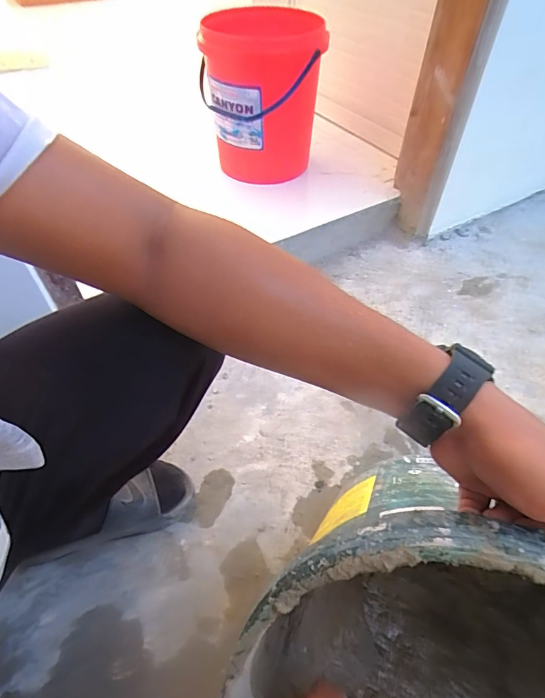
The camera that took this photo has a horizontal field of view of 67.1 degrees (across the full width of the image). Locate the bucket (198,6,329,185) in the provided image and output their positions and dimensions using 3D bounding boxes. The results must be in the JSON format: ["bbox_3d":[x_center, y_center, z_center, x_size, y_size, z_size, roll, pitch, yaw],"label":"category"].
[{"bbox_3d":[-0.031,-0.581,0.986,0.271,0.330,0.285,-3,51,-3],"label":"bucket"}]

